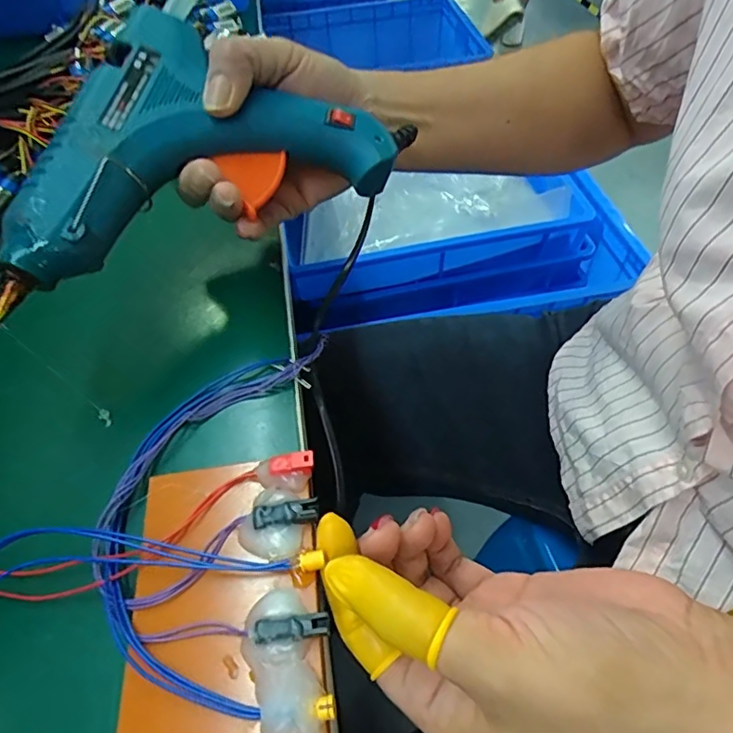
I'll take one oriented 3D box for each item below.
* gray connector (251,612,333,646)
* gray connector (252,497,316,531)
[{"bbox_3d":[-0.027,0.094,0.192,0.027,0.004,0.008,-6,52,1],"label":"gray connector"},{"bbox_3d":[-0.033,0.060,0.219,0.026,0.004,0.009,-8,52,-1],"label":"gray connector"}]

